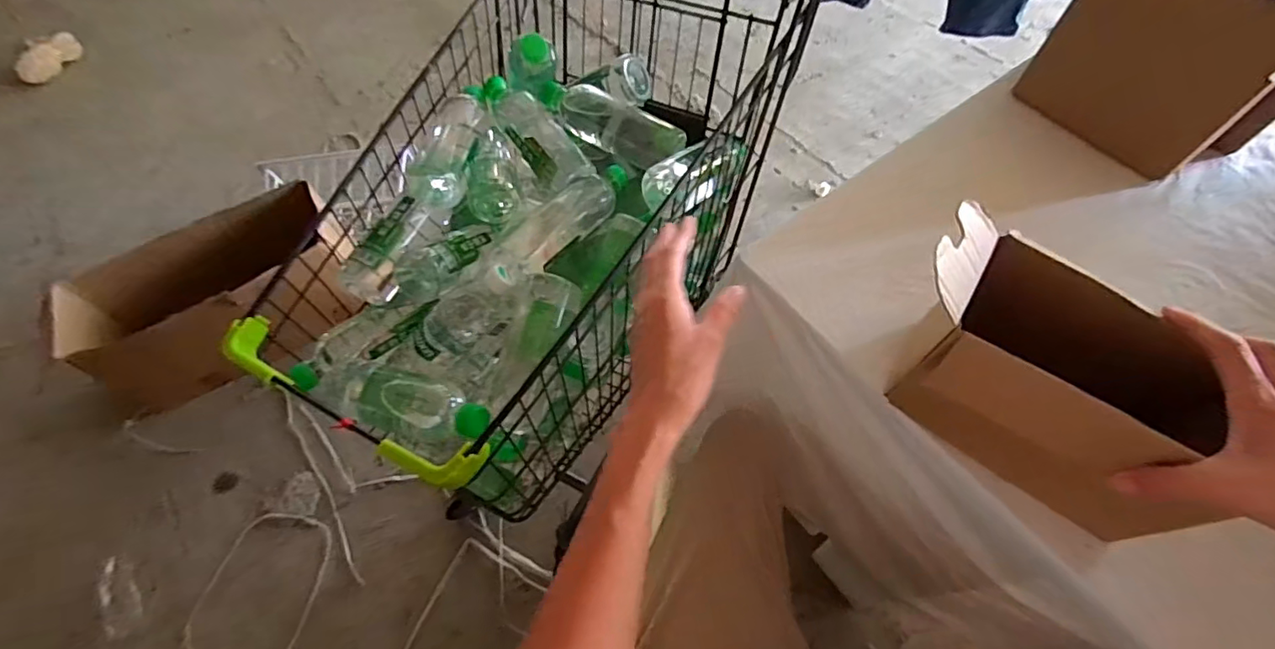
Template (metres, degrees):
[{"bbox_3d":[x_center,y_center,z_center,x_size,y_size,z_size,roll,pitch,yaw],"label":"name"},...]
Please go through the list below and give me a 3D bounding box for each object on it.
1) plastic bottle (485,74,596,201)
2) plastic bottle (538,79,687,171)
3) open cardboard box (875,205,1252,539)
[{"bbox_3d":[-0.142,-0.256,0.759,0.081,0.079,0.211,-32,79,-16],"label":"plastic bottle"},{"bbox_3d":[-0.032,-0.265,0.728,0.204,0.058,0.064,30,65,20],"label":"plastic bottle"},{"bbox_3d":[0.304,0.035,0.419,0.202,0.148,0.138,25,63,16],"label":"open cardboard box"}]

